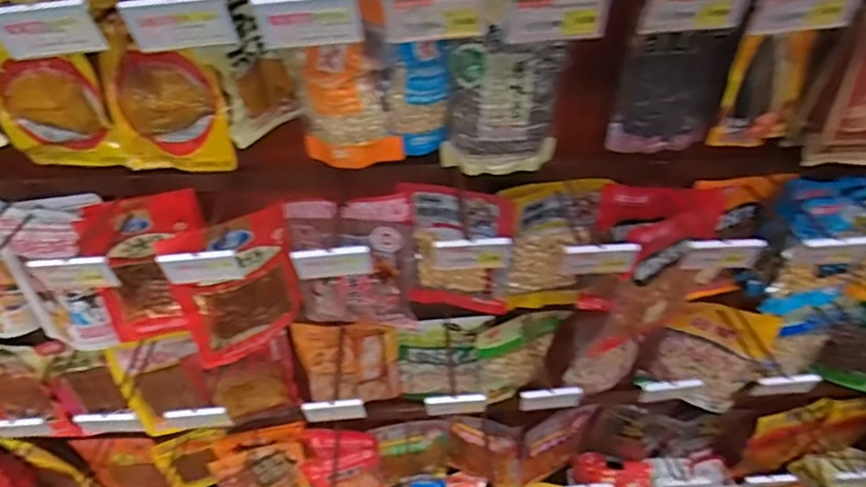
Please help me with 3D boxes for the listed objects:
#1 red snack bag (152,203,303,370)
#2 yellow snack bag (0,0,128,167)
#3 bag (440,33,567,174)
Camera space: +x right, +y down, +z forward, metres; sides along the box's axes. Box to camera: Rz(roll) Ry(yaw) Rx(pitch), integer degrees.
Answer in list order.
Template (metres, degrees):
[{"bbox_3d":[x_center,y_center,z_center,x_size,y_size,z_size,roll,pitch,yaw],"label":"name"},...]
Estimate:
[{"bbox_3d":[-0.269,0.061,0.815,0.165,0.256,0.031,-29,48,-29],"label":"red snack bag"},{"bbox_3d":[-0.452,-0.179,0.673,0.124,0.209,0.022,-5,41,-5],"label":"yellow snack bag"},{"bbox_3d":[0.091,-0.170,0.739,0.146,0.183,0.031,-4,41,-4],"label":"bag"}]

